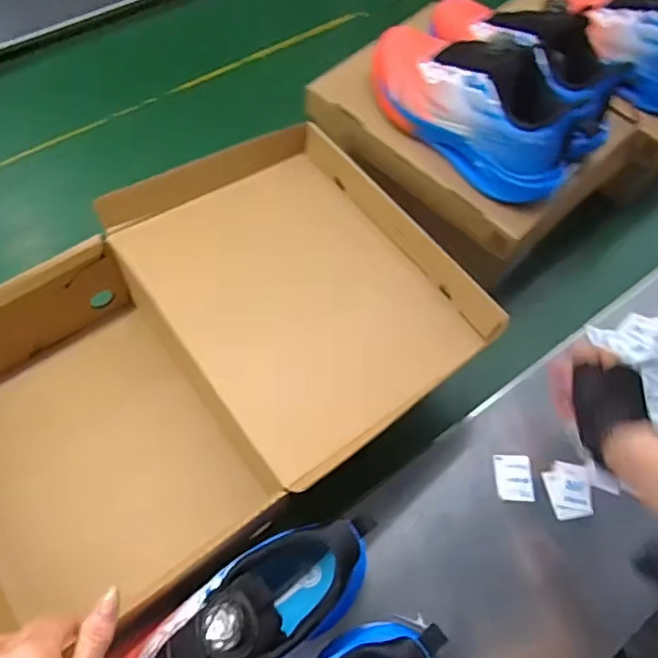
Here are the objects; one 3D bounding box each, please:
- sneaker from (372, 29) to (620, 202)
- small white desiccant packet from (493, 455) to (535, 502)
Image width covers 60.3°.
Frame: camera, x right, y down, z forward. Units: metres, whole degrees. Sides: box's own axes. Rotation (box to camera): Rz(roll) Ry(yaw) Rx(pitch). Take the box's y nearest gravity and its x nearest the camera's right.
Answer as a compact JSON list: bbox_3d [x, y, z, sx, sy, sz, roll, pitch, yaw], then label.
[{"bbox_3d":[0.153,-0.245,0.601,0.275,0.106,0.094,40,68,16],"label":"sneaker"},{"bbox_3d":[0.187,0.149,0.571,0.036,0.007,0.047,4,63,-1],"label":"small white desiccant packet"}]

